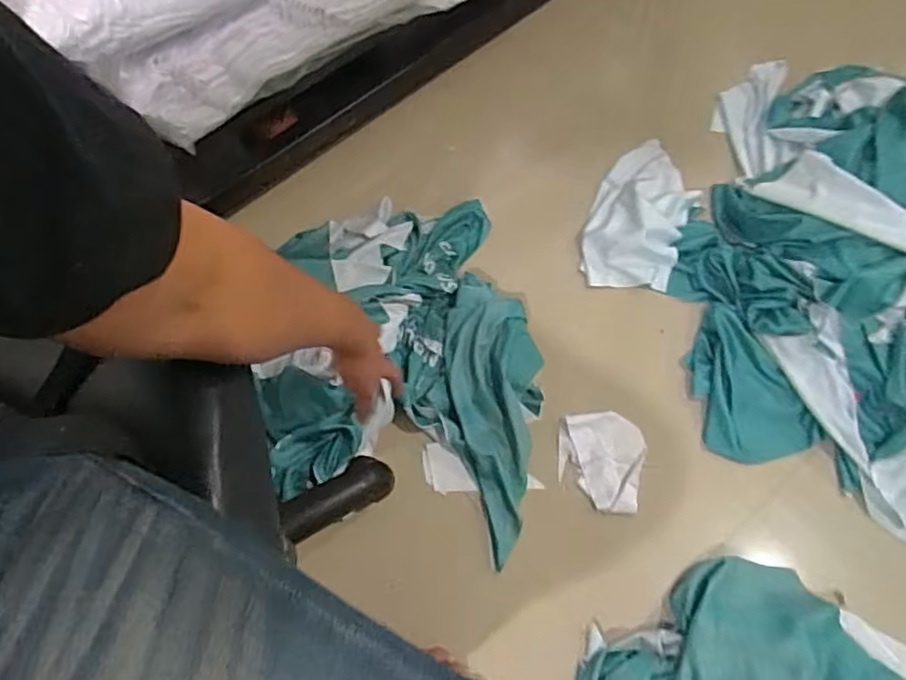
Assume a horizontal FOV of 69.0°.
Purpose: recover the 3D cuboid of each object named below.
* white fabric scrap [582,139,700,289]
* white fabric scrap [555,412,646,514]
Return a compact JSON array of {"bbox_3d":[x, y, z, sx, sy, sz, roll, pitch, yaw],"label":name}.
[{"bbox_3d":[0.287,-0.198,1.002,0.140,0.049,0.265,19,70,10],"label":"white fabric scrap"},{"bbox_3d":[0.200,0.162,0.887,0.111,0.007,0.131,4,68,4],"label":"white fabric scrap"}]

